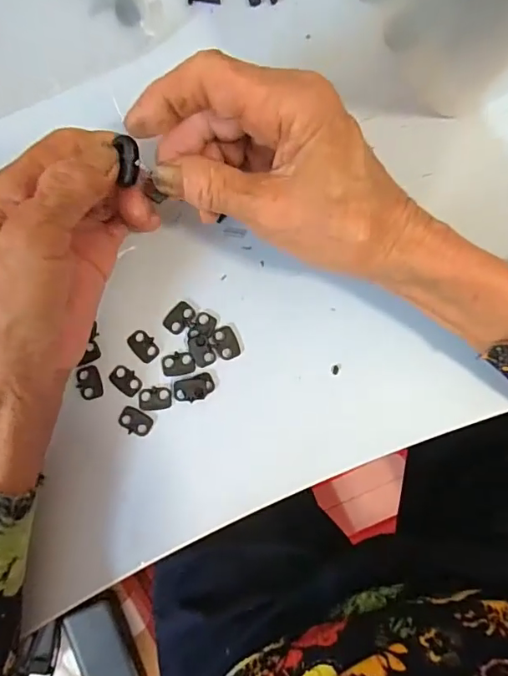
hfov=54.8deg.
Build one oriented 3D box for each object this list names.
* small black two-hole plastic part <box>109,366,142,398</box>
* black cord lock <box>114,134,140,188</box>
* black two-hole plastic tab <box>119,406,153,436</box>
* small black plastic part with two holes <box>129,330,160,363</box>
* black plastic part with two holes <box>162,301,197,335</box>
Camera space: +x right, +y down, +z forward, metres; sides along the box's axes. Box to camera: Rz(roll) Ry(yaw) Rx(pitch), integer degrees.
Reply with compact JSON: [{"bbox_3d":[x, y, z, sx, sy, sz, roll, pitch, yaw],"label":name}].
[{"bbox_3d":[-0.072,0.024,0.275,0.019,0.004,0.012,38,88,4],"label":"small black two-hole plastic part"},{"bbox_3d":[-0.056,-0.080,0.220,0.009,0.007,0.021,-2,105,5],"label":"black cord lock"},{"bbox_3d":[-0.066,0.047,0.274,0.018,0.004,0.013,23,87,3],"label":"black two-hole plastic tab"},{"bbox_3d":[-0.063,0.005,0.277,0.013,0.004,0.019,-44,86,-1],"label":"small black plastic part with two holes"},{"bbox_3d":[-0.042,-0.011,0.277,0.013,0.004,0.019,44,89,4],"label":"black plastic part with two holes"}]

